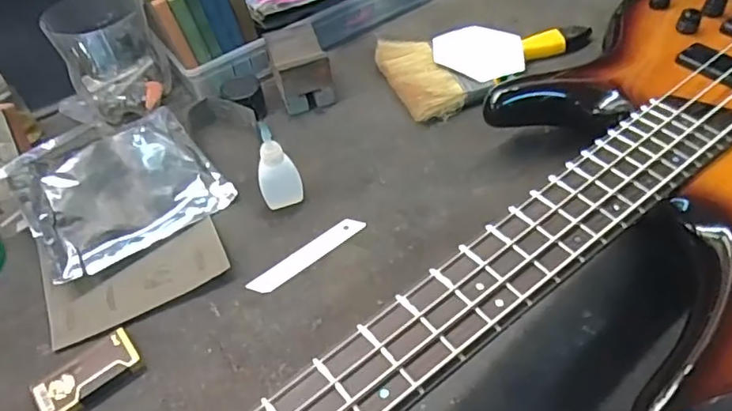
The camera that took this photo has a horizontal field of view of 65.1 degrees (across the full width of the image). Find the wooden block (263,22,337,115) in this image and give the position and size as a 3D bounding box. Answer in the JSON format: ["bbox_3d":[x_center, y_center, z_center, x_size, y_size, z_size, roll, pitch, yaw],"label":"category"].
[{"bbox_3d":[-0.069,-0.141,0.585,0.056,0.054,0.072,-15,49,-6],"label":"wooden block"}]

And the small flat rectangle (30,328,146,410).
[{"bbox_3d":[-0.195,0.118,0.402,0.069,0.014,0.038,-35,54,-22],"label":"small flat rectangle"}]

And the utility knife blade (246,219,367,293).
[{"bbox_3d":[-0.047,0.039,0.462,0.103,0.004,0.019,-34,54,-21],"label":"utility knife blade"}]

